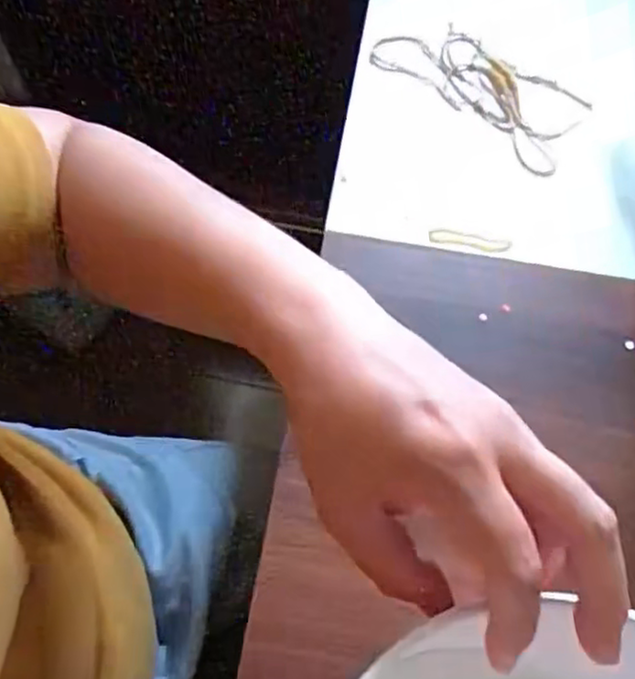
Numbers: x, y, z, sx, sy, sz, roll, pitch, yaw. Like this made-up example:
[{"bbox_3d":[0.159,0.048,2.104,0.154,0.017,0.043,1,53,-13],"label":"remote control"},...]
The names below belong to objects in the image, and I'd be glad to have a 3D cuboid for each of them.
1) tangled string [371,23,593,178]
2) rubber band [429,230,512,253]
[{"bbox_3d":[0.121,-0.185,0.487,0.154,0.013,0.081,39,70,16],"label":"tangled string"},{"bbox_3d":[0.100,-0.064,0.438,0.054,0.004,0.010,8,73,-4],"label":"rubber band"}]

